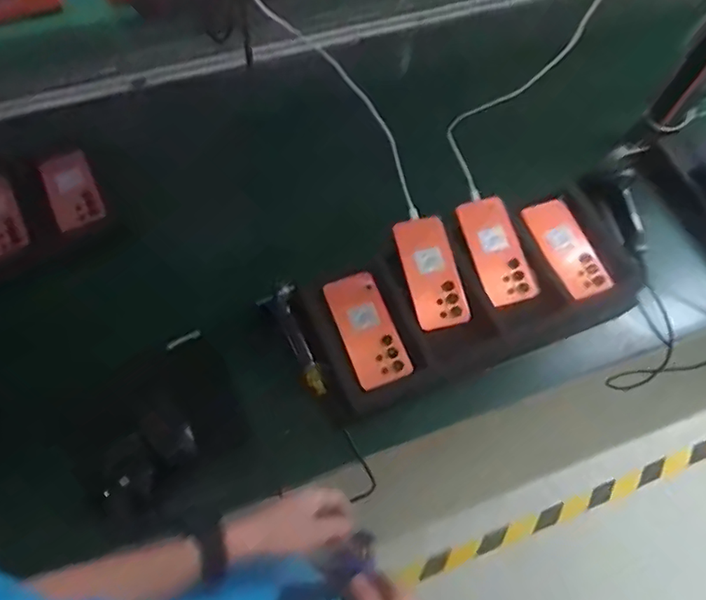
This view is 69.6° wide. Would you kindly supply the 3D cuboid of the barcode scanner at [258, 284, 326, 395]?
[{"bbox_3d":[-0.076,0.058,0.712,0.049,0.027,0.158,-25,86,-13],"label":"barcode scanner"}]

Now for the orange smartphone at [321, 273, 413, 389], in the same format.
[{"bbox_3d":[0.020,0.041,0.725,0.077,0.007,0.163,-23,74,-2],"label":"orange smartphone"}]

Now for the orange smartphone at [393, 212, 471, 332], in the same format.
[{"bbox_3d":[0.117,-0.042,0.750,0.080,0.007,0.167,-14,80,-9],"label":"orange smartphone"}]

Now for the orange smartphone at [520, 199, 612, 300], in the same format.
[{"bbox_3d":[0.336,-0.083,0.794,0.076,0.015,0.165,-22,68,-12],"label":"orange smartphone"}]

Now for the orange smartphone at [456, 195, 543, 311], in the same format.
[{"bbox_3d":[0.220,-0.077,0.774,0.081,0.012,0.166,-17,79,-10],"label":"orange smartphone"}]

